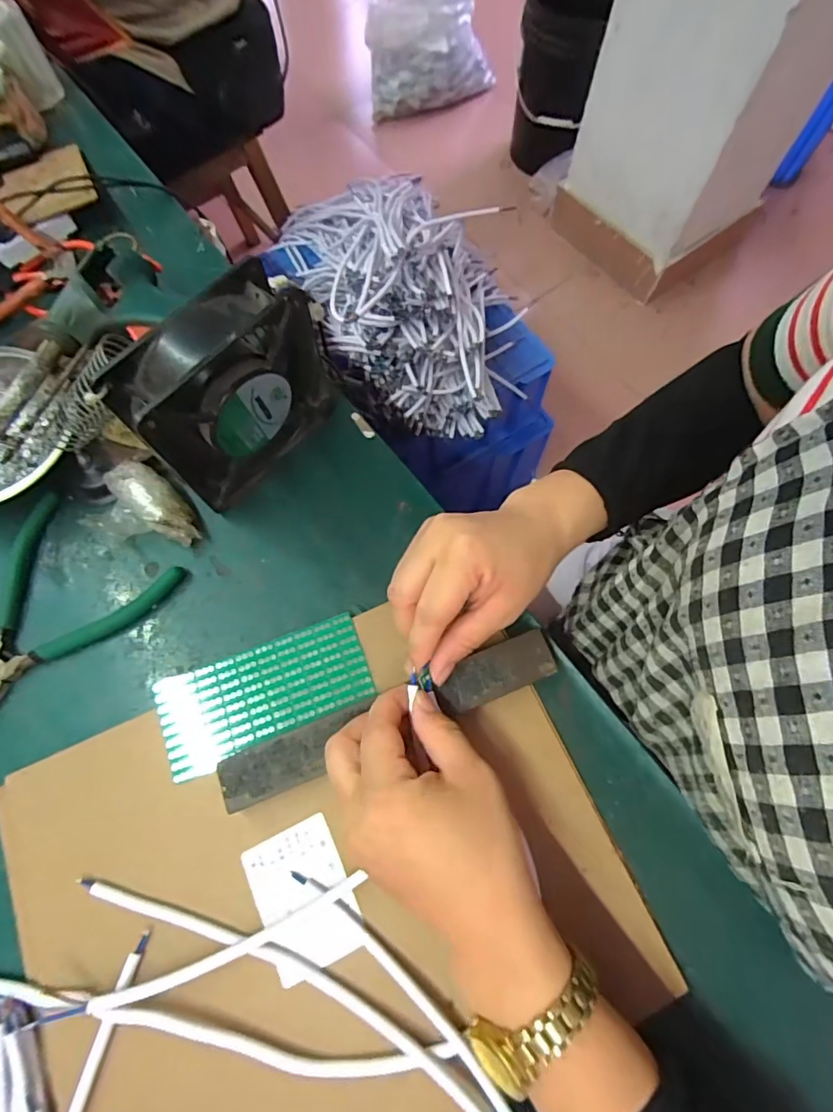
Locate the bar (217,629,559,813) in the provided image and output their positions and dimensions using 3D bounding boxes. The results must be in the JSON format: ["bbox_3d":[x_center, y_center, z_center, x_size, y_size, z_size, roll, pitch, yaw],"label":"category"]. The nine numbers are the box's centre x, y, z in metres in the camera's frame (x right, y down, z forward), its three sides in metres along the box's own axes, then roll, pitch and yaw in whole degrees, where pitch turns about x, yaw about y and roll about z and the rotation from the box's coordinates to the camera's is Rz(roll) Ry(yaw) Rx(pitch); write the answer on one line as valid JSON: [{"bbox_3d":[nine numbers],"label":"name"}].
[{"bbox_3d":[-0.014,0.095,0.299,0.204,0.024,0.031,-20,71,-10],"label":"bar"}]

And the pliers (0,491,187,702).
[{"bbox_3d":[-0.238,0.037,0.322,0.112,0.012,0.131,29,72,10],"label":"pliers"}]

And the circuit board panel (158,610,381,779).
[{"bbox_3d":[-0.095,0.085,0.311,0.129,0.007,0.061,-19,71,-4],"label":"circuit board panel"}]

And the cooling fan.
[{"bbox_3d":[-0.114,-0.100,0.319,0.040,0.125,0.117,38,74,13],"label":"cooling fan"}]

